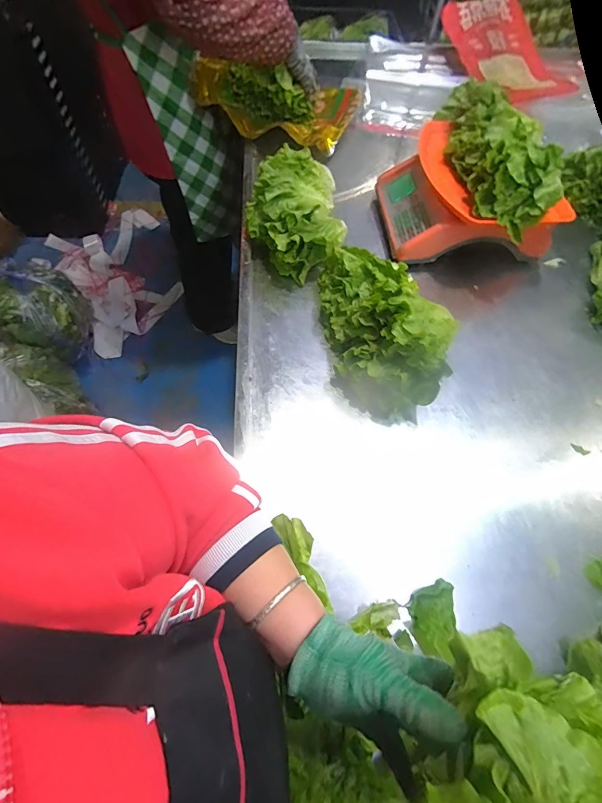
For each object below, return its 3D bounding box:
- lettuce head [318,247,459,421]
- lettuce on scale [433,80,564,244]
[{"bbox_3d":[0.134,-0.134,0.588,0.172,0.139,0.288,-6,62,-6],"label":"lettuce head"},{"bbox_3d":[0.345,-0.421,0.642,0.132,0.105,0.280,-6,62,-6],"label":"lettuce on scale"}]

